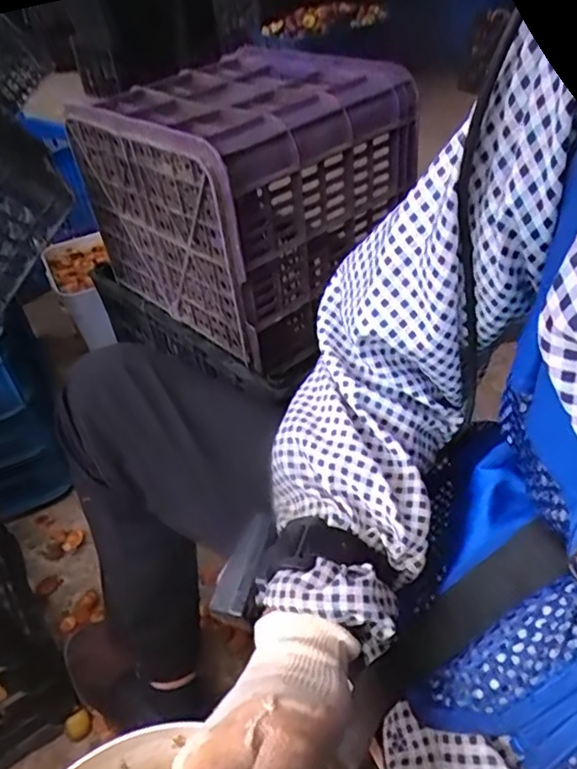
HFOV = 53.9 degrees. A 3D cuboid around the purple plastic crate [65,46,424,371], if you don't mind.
[{"bbox_3d":[-0.068,-0.265,0.797,0.296,0.288,0.355,-31,47,-29],"label":"purple plastic crate"}]

